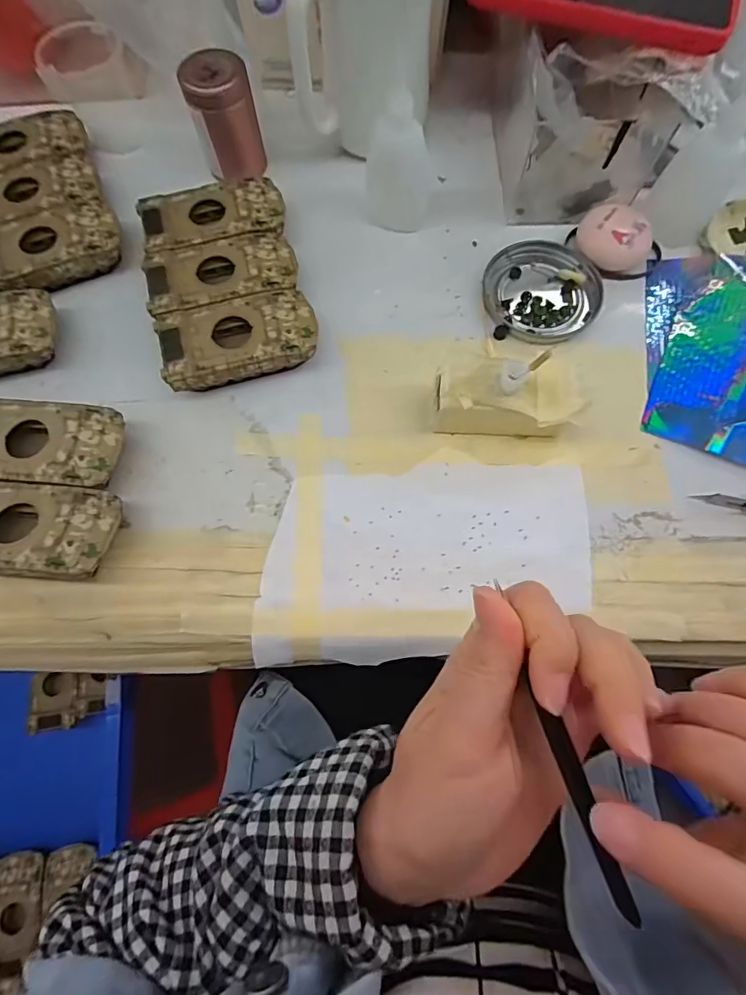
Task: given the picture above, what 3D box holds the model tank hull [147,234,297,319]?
[{"bbox_3d":[-0.099,-0.146,0.315,0.095,0.025,0.053,-14,73,-3],"label":"model tank hull"}]

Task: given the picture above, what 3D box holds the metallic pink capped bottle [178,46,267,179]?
[{"bbox_3d":[-0.103,-0.266,0.330,0.044,0.066,0.049,-18,74,-4],"label":"metallic pink capped bottle"}]

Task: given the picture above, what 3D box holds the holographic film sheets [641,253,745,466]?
[{"bbox_3d":[0.235,-0.098,0.300,0.102,0.013,0.159,10,74,4],"label":"holographic film sheets"}]

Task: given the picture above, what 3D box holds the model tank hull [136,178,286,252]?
[{"bbox_3d":[-0.110,-0.193,0.330,0.094,0.024,0.051,-11,73,-2],"label":"model tank hull"}]

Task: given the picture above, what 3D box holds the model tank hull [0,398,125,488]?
[{"bbox_3d":[-0.196,-0.030,0.279,0.092,0.027,0.050,4,73,2],"label":"model tank hull"}]

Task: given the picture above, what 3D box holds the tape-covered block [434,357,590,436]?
[{"bbox_3d":[0.078,-0.057,0.276,0.080,0.041,0.039,3,73,2],"label":"tape-covered block"}]

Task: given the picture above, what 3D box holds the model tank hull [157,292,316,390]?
[{"bbox_3d":[-0.084,-0.099,0.300,0.094,0.025,0.053,-17,73,-4],"label":"model tank hull"}]

